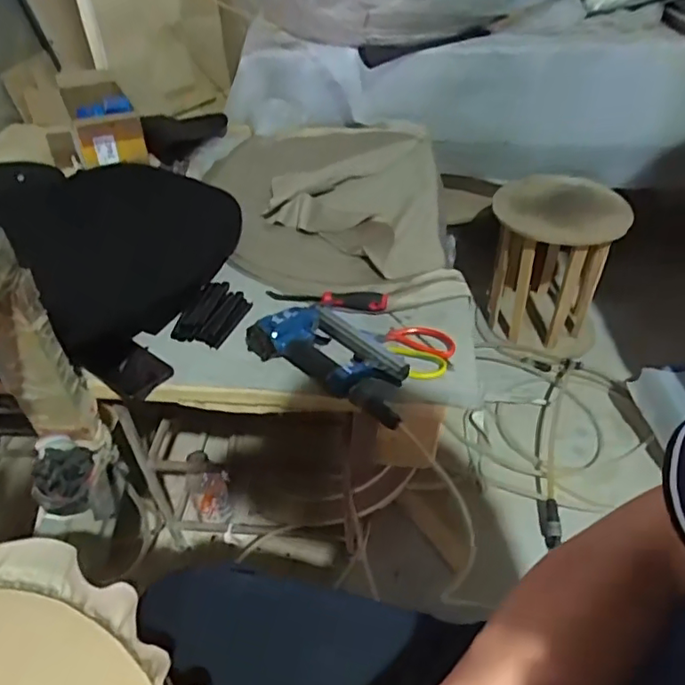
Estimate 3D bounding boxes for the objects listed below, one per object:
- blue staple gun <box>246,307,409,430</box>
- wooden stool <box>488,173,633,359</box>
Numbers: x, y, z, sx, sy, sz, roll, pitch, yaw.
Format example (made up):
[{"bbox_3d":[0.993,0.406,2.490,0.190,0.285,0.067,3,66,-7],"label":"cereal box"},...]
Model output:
[{"bbox_3d":[-0.001,0.015,0.807,0.254,0.045,0.123,27,50,29],"label":"blue staple gun"},{"bbox_3d":[0.525,-0.204,1.487,0.295,0.398,0.270,14,44,18],"label":"wooden stool"}]

